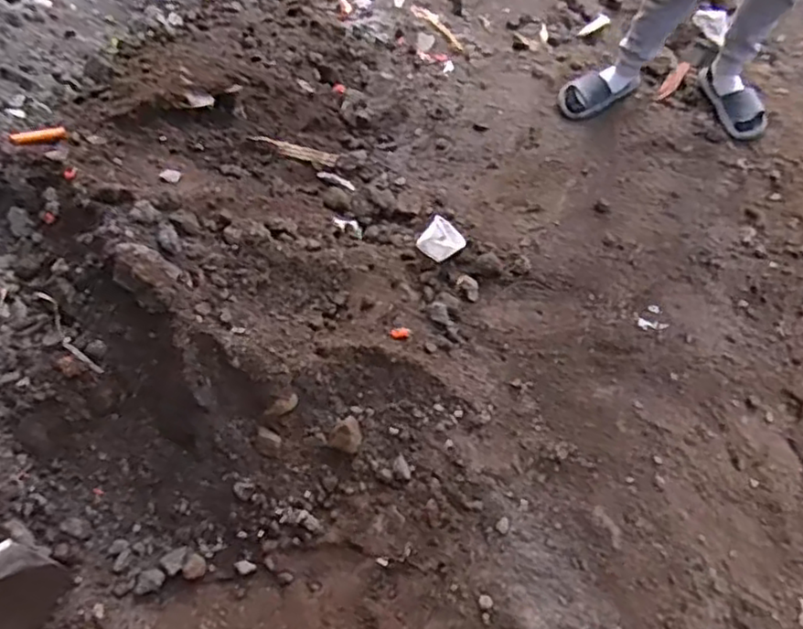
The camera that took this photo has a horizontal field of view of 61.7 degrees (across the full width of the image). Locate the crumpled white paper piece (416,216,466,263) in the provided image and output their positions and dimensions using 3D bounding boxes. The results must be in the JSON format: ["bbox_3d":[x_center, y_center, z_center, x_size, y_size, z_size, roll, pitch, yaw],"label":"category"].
[{"bbox_3d":[0.098,-0.179,1.619,0.094,0.063,0.099,32,65,18],"label":"crumpled white paper piece"}]

